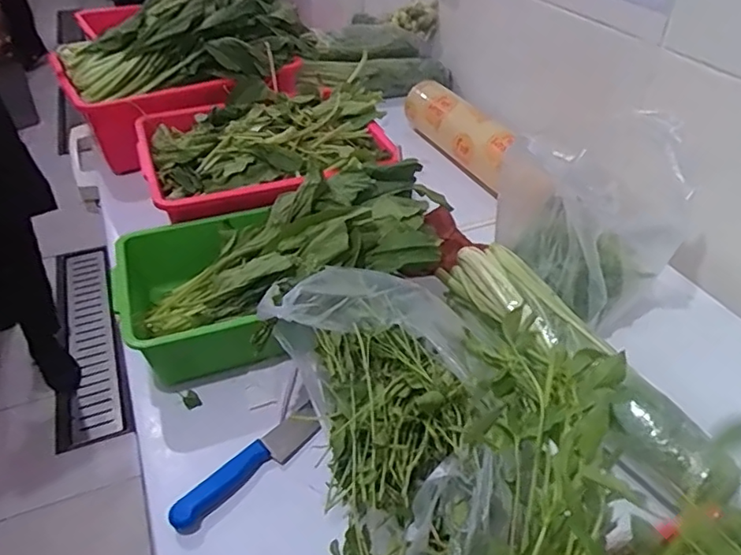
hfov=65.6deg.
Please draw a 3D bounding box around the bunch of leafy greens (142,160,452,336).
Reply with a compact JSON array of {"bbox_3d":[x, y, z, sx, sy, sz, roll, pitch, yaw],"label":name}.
[{"bbox_3d":[-0.101,-0.036,0.740,0.396,0.094,0.181,-26,43,-4],"label":"bunch of leafy greens"}]

